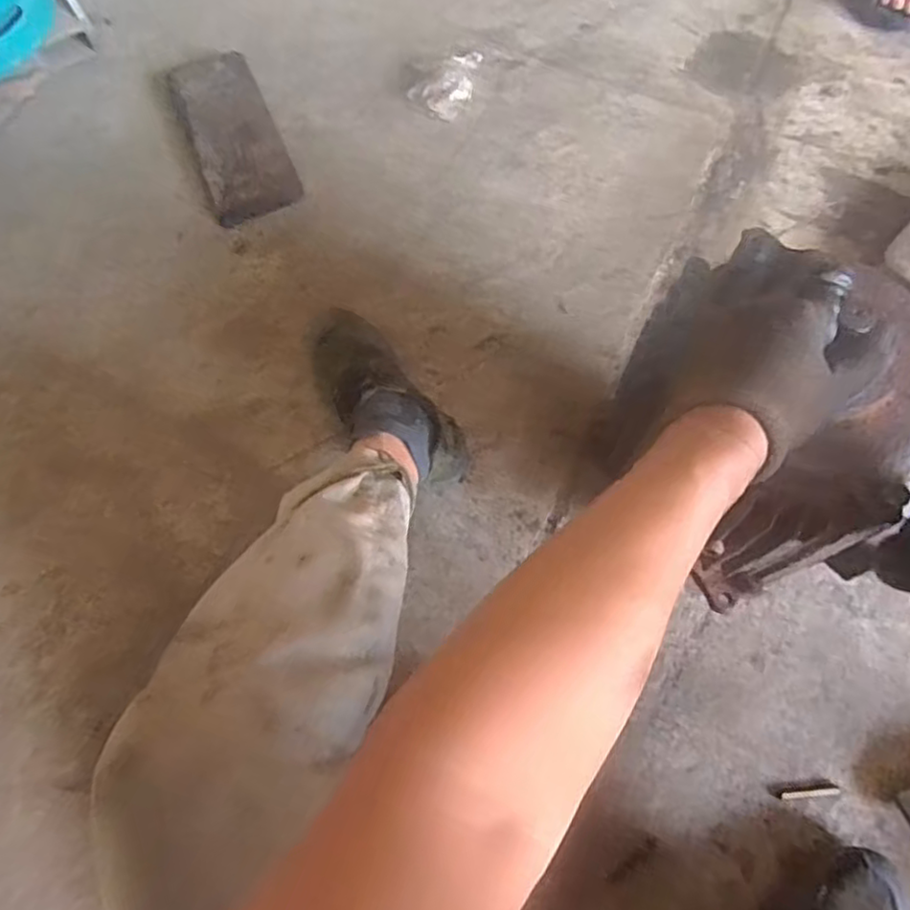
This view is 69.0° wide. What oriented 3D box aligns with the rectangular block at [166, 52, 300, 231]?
[{"bbox_3d":[-0.318,-0.458,0.941,0.121,0.043,0.307,-23,69,-6],"label":"rectangular block"}]

